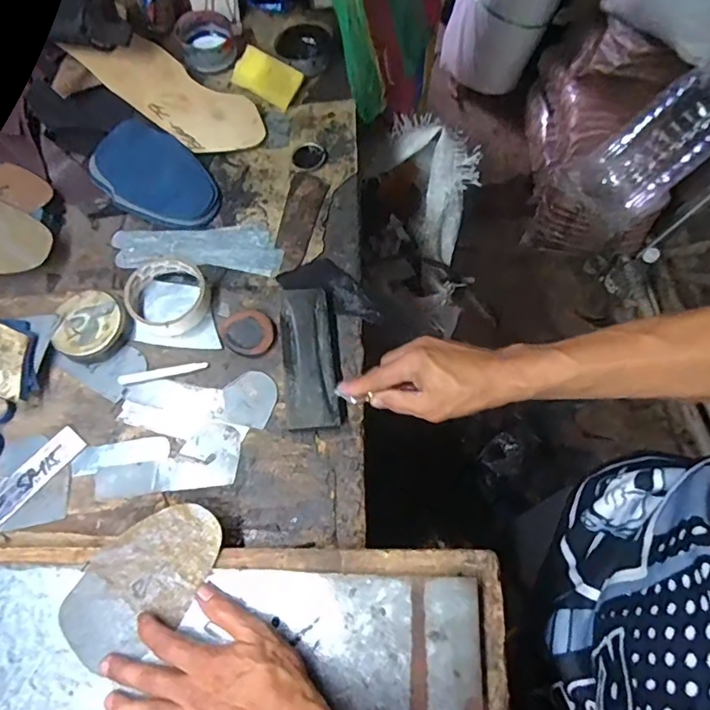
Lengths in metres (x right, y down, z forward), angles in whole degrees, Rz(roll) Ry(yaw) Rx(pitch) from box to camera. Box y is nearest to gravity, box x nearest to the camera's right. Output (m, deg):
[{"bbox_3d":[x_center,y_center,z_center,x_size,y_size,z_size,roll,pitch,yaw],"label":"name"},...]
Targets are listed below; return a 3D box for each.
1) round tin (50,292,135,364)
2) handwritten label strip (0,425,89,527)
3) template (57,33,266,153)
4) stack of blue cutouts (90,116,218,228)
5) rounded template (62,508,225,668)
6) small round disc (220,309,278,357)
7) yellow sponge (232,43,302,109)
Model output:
[{"bbox_3d":[-0.279,-0.029,0.556,0.072,0.025,0.073,0,67,-1],"label":"round tin"},{"bbox_3d":[-0.318,0.122,0.508,0.036,0.004,0.121,36,71,19],"label":"handwritten label strip"},{"bbox_3d":[-0.230,-0.328,0.660,0.232,0.014,0.102,26,68,-9],"label":"template"},{"bbox_3d":[-0.240,-0.215,0.639,0.153,0.037,0.100,24,69,9],"label":"stack of blue cutouts"},{"bbox_3d":[-0.180,0.191,0.448,0.147,0.005,0.084,-40,72,-9],"label":"rounded template"},{"bbox_3d":[-0.112,-0.025,0.552,0.057,0.011,0.049,27,69,10],"label":"small round disc"},{"bbox_3d":[-0.117,-0.370,0.700,0.085,0.034,0.055,27,69,10],"label":"yellow sponge"}]

